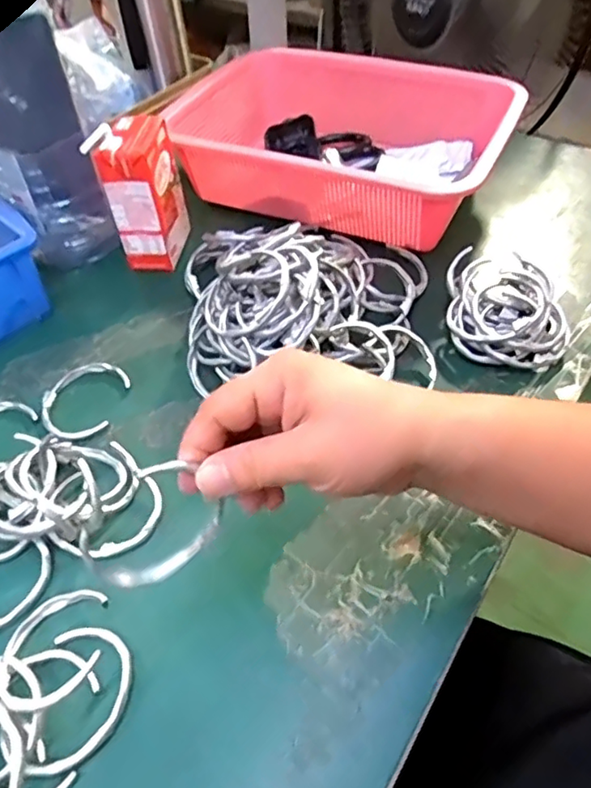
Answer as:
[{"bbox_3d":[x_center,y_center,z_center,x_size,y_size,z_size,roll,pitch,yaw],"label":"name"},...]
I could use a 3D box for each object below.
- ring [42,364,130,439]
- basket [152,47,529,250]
[{"bbox_3d":[-0.152,0.003,0.419,0.052,0.010,0.070,10,49,11],"label":"ring"},{"bbox_3d":[0.039,-0.247,0.564,0.276,0.082,0.200,23,53,21],"label":"basket"}]

